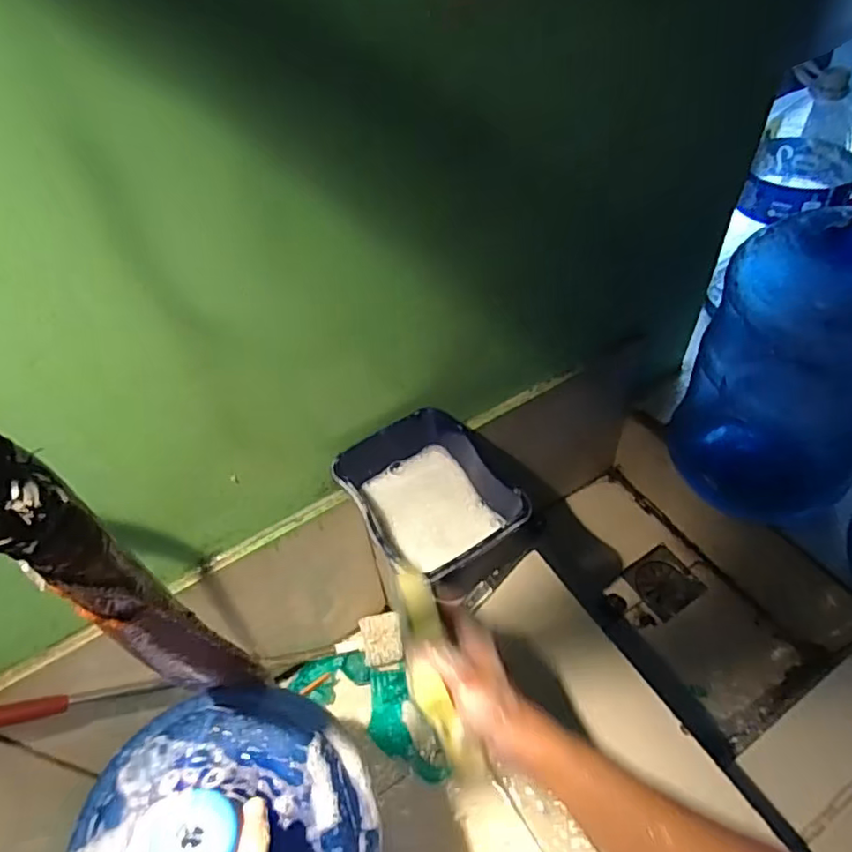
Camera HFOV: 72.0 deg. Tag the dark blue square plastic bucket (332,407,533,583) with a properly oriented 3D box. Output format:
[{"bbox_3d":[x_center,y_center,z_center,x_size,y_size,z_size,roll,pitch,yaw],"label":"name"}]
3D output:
[{"bbox_3d":[0.002,0.085,0.685,0.161,0.073,0.209,-26,53,-17],"label":"dark blue square plastic bucket"}]

